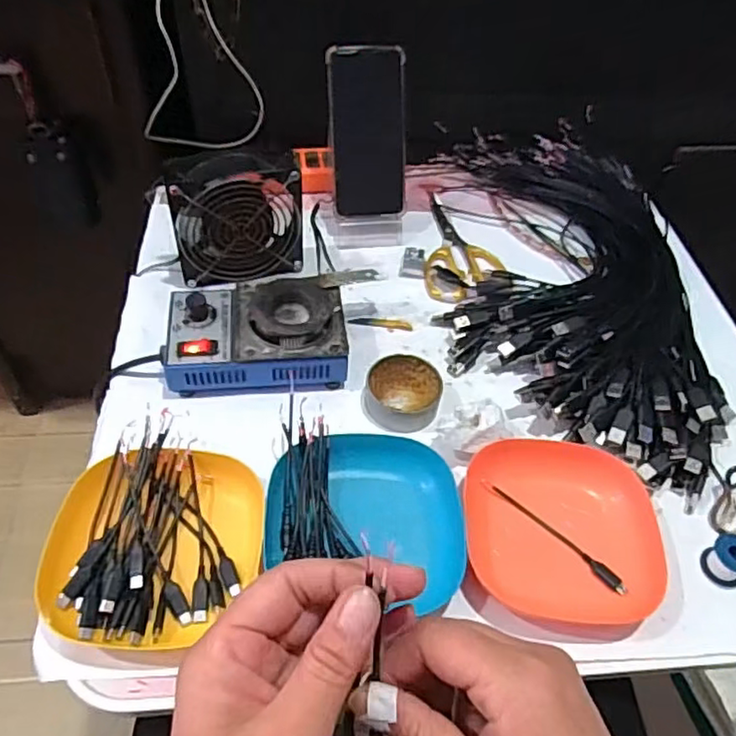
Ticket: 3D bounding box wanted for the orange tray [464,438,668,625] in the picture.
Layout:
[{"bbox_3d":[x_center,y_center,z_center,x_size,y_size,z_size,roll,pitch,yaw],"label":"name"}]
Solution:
[{"bbox_3d":[0.142,0.114,0.467,0.133,0.028,0.127,4,51,-1],"label":"orange tray"}]

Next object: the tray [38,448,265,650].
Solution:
[{"bbox_3d":[-0.145,0.121,0.440,0.138,0.035,0.137,0,51,-5],"label":"tray"}]

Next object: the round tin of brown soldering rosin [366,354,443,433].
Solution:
[{"bbox_3d":[0.030,0.022,0.544,0.061,0.027,0.068,8,51,2],"label":"round tin of brown soldering rosin"}]

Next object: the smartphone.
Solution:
[{"bbox_3d":[0.001,-0.240,0.656,0.076,0.168,0.012,-6,20,-9],"label":"smartphone"}]

